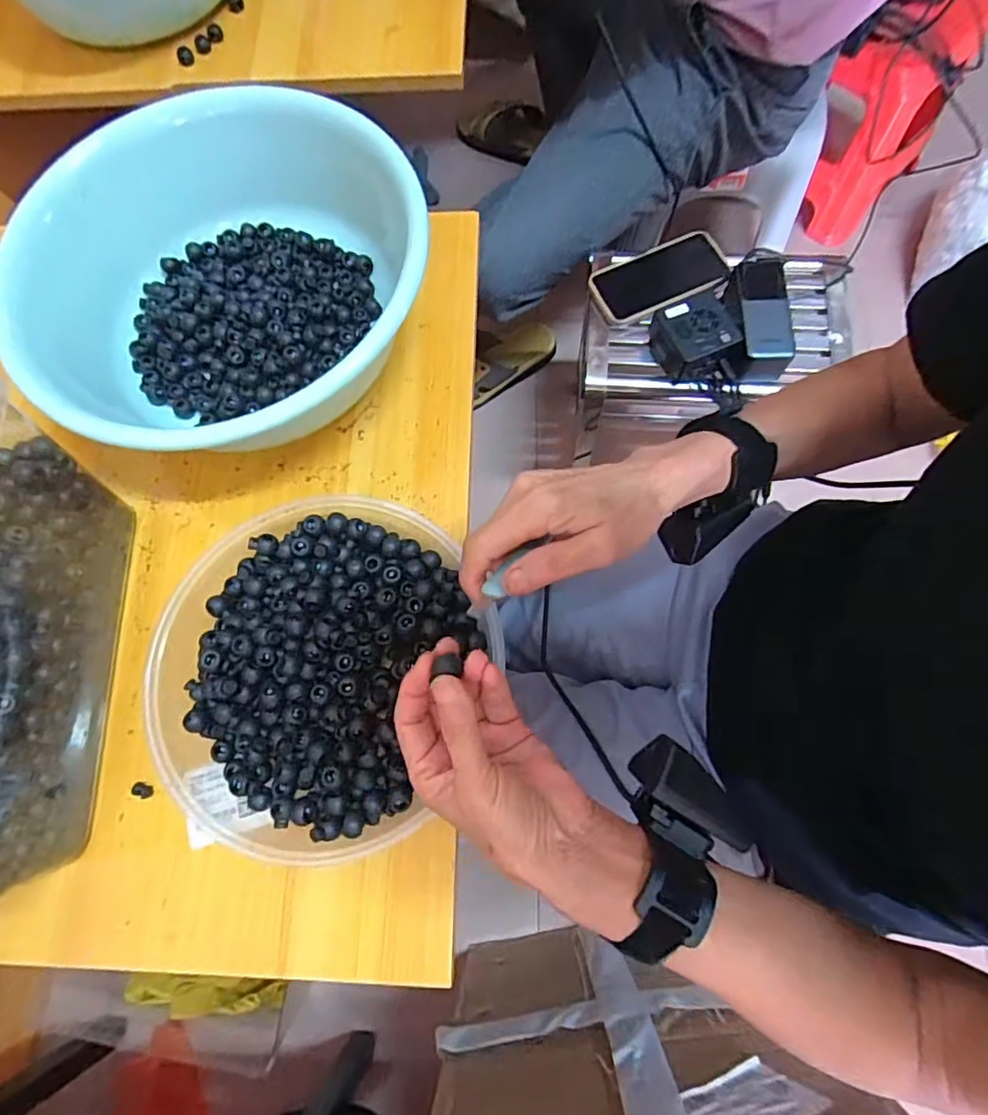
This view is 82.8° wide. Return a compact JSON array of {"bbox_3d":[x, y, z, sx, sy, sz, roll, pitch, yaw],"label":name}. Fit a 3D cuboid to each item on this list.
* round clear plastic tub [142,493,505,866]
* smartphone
[{"bbox_3d":[-0.119,0.072,0.378,0.206,0.048,0.225,-1,74,2],"label":"round clear plastic tub"},{"bbox_3d":[0.213,-0.350,0.701,0.178,0.019,0.089,-24,74,-5],"label":"smartphone"}]

